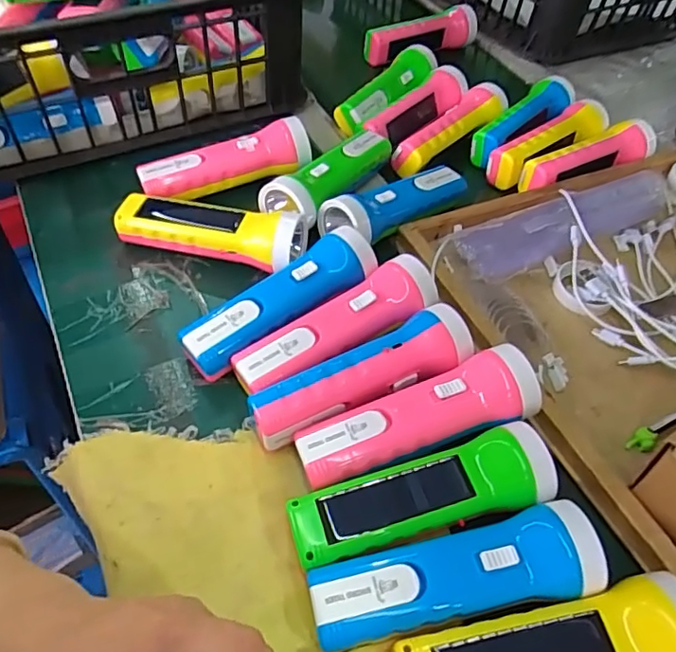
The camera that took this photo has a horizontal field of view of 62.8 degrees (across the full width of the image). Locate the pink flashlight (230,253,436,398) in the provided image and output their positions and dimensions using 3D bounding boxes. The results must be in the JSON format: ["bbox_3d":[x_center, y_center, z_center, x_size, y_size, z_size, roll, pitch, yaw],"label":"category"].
[{"bbox_3d":[0.001,0.003,0.420,0.168,0.039,0.050,-28,59,-23],"label":"pink flashlight"}]

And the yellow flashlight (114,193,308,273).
[{"bbox_3d":[-0.111,-0.082,0.481,0.164,0.049,0.046,15,53,7],"label":"yellow flashlight"}]

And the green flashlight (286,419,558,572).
[{"bbox_3d":[0.052,0.107,0.347,0.164,0.037,0.050,-11,54,-12],"label":"green flashlight"}]

